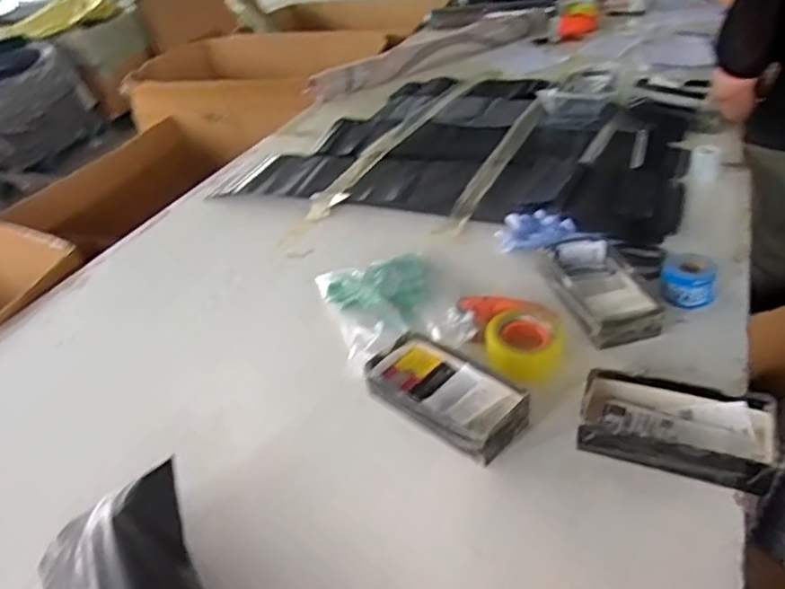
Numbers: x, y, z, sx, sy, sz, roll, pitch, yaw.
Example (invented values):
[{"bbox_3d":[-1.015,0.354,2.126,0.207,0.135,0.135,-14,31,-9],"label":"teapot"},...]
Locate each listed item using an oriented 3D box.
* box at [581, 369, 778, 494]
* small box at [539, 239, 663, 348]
[{"bbox_3d":[0.348,0.167,0.774,0.225,0.053,0.122,11,39,24],"label":"box"},{"bbox_3d":[0.328,-0.008,1.018,0.127,0.057,0.224,-9,35,-1],"label":"small box"}]

